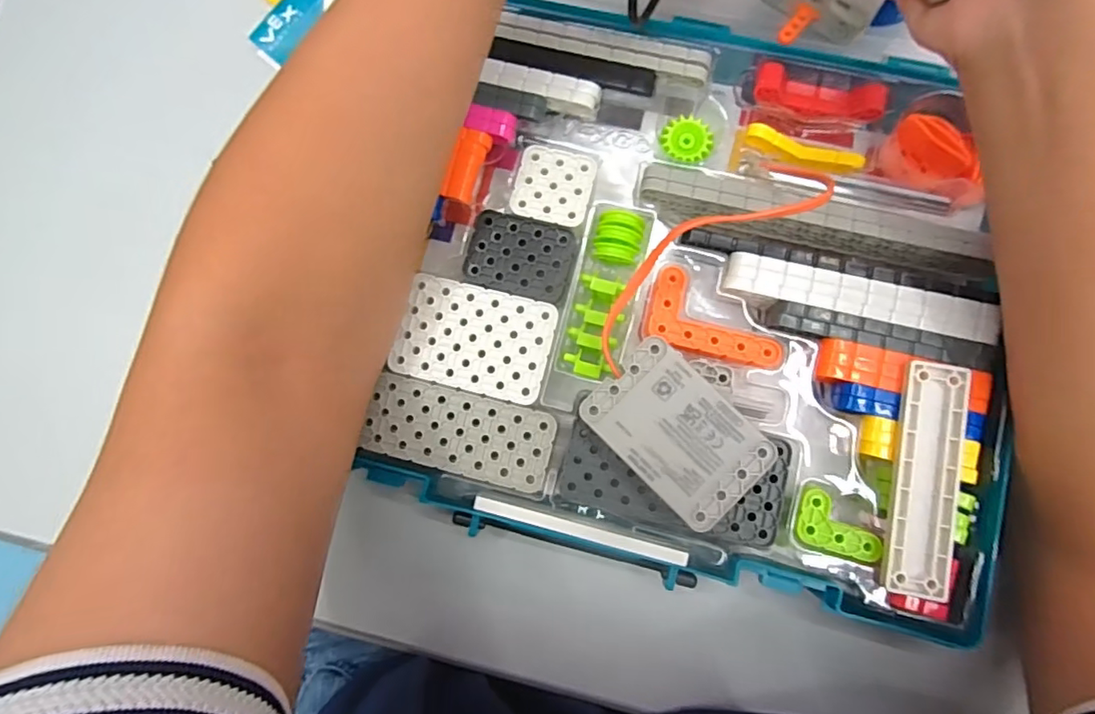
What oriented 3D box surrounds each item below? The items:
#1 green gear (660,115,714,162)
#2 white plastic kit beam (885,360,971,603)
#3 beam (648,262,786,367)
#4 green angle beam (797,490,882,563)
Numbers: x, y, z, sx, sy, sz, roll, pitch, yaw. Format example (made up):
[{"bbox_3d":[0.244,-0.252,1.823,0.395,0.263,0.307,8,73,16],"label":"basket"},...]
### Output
[{"bbox_3d":[0.071,-0.111,0.289,0.024,0.005,0.021,19,84,6],"label":"green gear"},{"bbox_3d":[0.167,0.053,0.251,0.025,0.009,0.101,10,83,5],"label":"white plastic kit beam"},{"bbox_3d":[0.081,-0.019,0.272,0.065,0.004,0.037,15,84,5],"label":"beam"},{"bbox_3d":[0.132,0.076,0.256,0.035,0.004,0.025,14,83,5],"label":"green angle beam"}]

